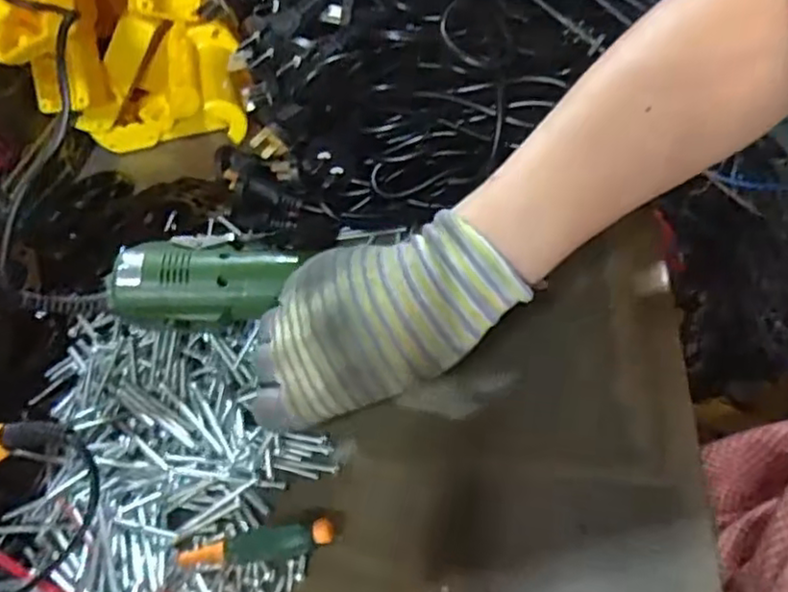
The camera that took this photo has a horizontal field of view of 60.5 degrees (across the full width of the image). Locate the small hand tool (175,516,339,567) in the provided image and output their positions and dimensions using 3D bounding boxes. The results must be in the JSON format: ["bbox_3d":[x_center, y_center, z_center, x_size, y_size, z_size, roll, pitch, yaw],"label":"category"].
[{"bbox_3d":[-0.066,0.119,0.323,0.077,0.011,0.016,-15,50,12],"label":"small hand tool"}]

